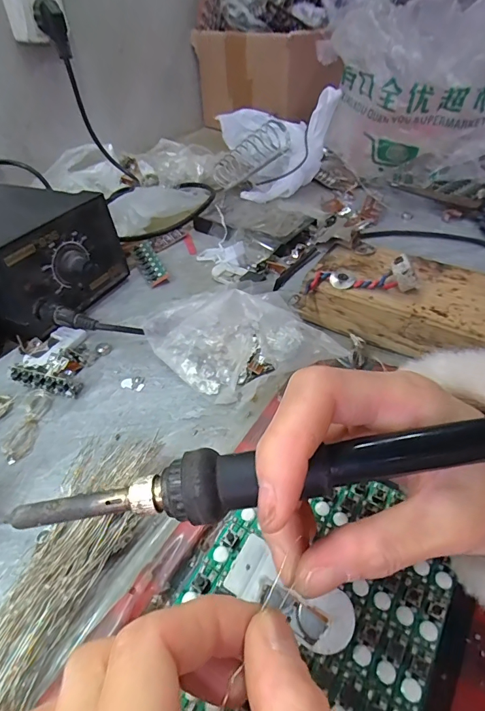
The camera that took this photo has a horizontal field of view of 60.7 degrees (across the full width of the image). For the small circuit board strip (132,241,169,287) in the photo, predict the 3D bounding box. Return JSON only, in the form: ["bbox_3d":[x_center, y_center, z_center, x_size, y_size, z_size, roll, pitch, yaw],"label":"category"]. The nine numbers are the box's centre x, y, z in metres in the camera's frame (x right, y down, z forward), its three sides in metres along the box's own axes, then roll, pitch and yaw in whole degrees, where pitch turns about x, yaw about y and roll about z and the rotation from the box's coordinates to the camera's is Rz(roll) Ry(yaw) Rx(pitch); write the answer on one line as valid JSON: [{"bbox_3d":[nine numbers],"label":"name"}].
[{"bbox_3d":[-0.093,-0.092,0.412,0.022,0.006,0.069,-32,52,2],"label":"small circuit board strip"}]

